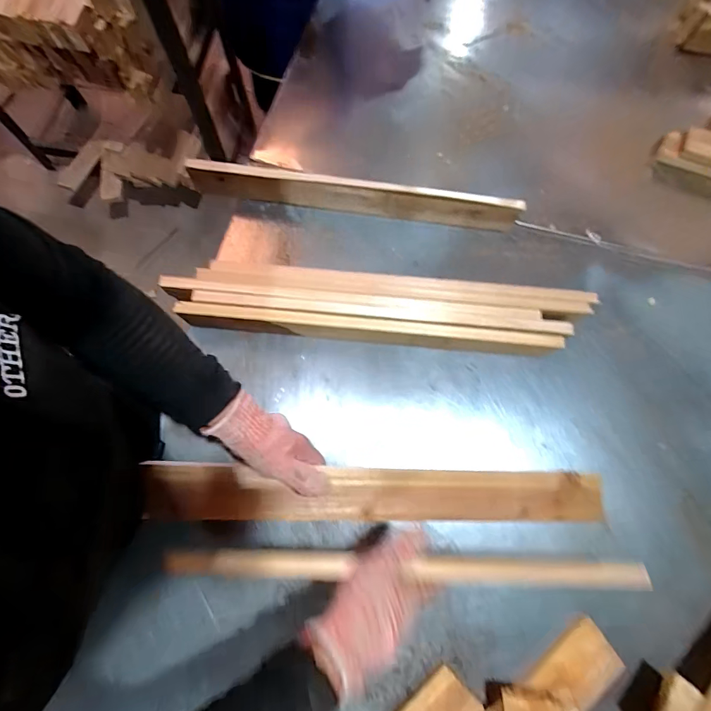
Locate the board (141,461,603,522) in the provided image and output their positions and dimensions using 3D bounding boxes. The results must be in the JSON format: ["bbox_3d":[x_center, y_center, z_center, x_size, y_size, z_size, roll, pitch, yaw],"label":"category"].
[{"bbox_3d":[0.035,0.160,0.455,0.519,0.019,0.059,3,73,-7],"label":"board"}]

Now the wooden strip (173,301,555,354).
[{"bbox_3d":[0.019,-0.030,0.529,0.480,0.062,0.016,5,72,1],"label":"wooden strip"}]

